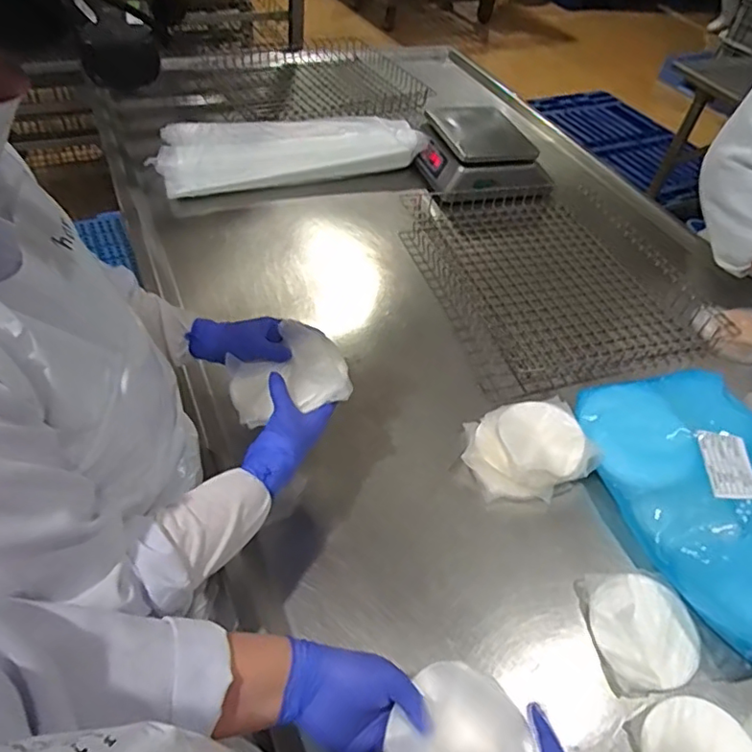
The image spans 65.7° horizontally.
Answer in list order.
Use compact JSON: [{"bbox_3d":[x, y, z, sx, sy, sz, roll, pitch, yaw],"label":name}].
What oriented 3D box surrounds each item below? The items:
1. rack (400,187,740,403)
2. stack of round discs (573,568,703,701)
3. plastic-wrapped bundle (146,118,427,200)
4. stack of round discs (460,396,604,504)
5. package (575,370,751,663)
[{"bbox_3d":[0.341,-0.195,1.105,0.503,0.029,0.502,-12,52,-16],"label":"rack"},{"bbox_3d":[0.309,0.295,0.679,0.122,0.014,0.129,-5,50,-10],"label":"stack of round discs"},{"bbox_3d":[-0.184,-0.490,1.270,0.564,0.082,0.192,-13,52,-16],"label":"plastic-wrapped bundle"},{"bbox_3d":[0.215,0.103,0.826,0.169,0.061,0.133,-15,53,-18],"label":"stack of round discs"},{"bbox_3d":[0.456,0.145,0.756,0.257,0.080,0.390,-11,52,-15],"label":"package"}]

